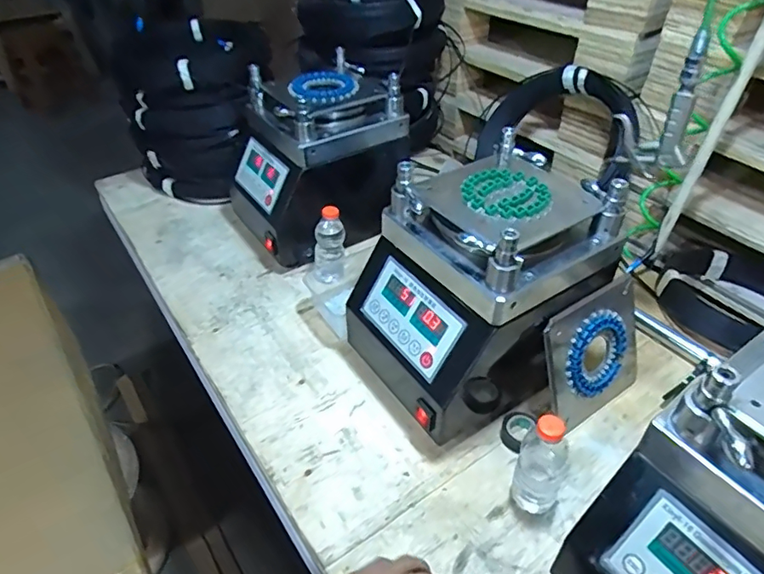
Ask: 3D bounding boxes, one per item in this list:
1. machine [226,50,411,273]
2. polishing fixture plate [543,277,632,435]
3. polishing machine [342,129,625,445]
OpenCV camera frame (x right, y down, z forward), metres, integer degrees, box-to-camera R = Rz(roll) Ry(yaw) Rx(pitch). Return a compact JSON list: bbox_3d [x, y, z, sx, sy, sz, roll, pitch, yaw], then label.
[{"bbox_3d":[-0.120,-0.239,0.962,0.291,0.266,0.246,-22,45,-22],"label":"machine"},{"bbox_3d":[0.286,0.087,0.683,0.177,0.172,0.022,-25,26,-27],"label":"polishing fixture plate"},{"bbox_3d":[0.125,0.004,0.680,0.277,0.269,0.221,-26,47,-25],"label":"polishing machine"}]

